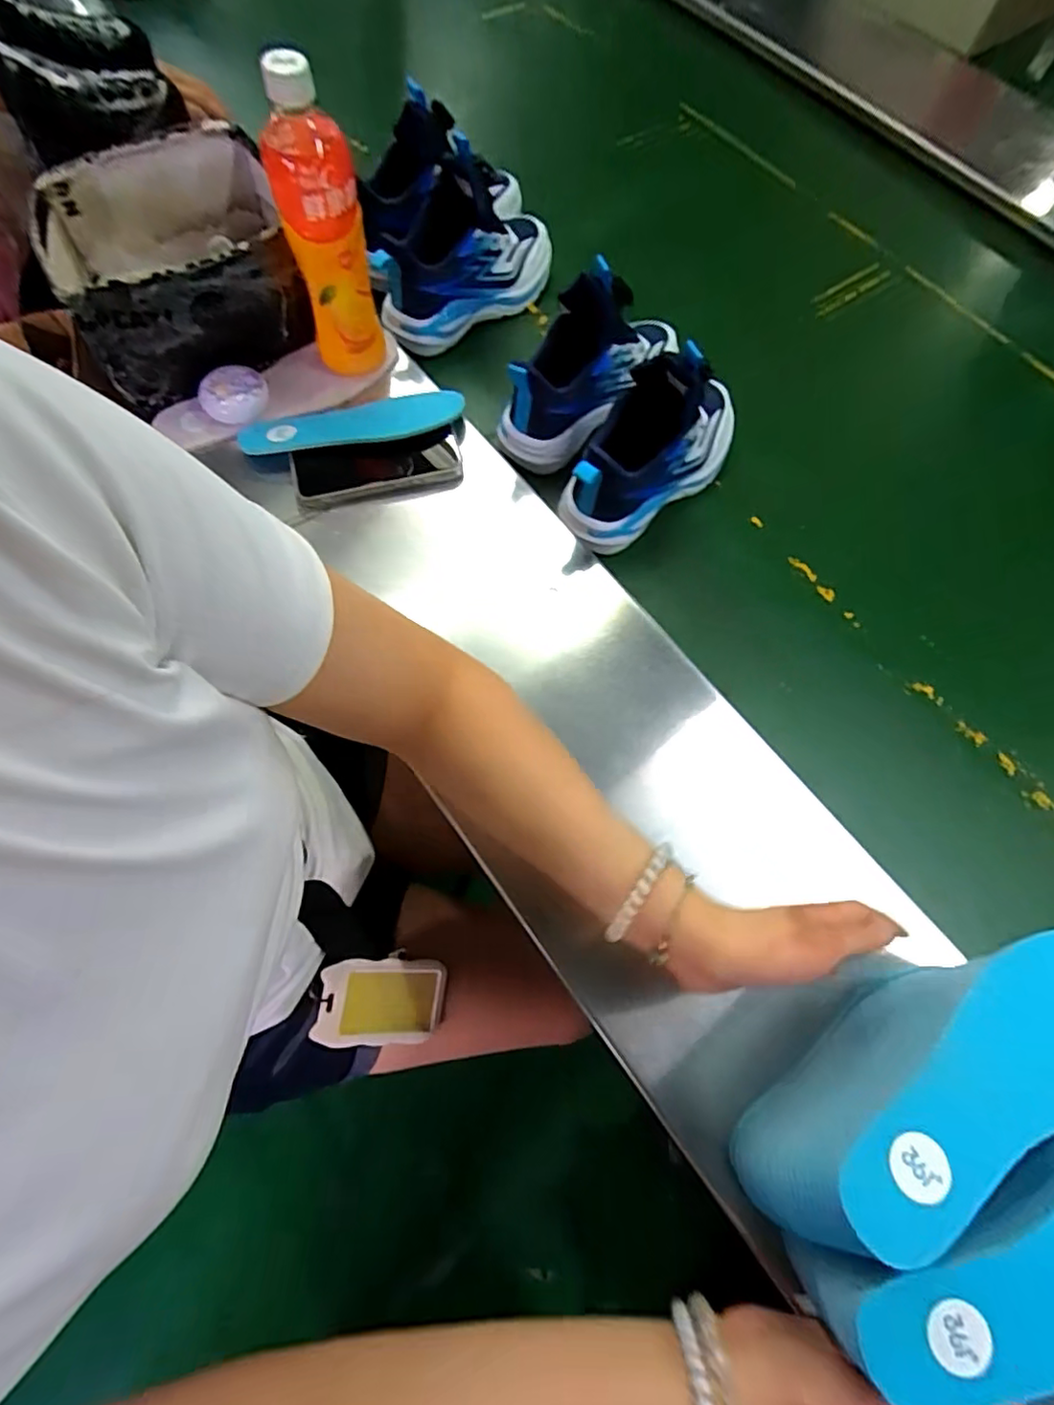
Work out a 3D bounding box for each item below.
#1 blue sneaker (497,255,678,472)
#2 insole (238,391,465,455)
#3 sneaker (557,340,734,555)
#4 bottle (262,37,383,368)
[{"bbox_3d":[0.065,-0.333,0.561,0.072,0.130,0.218,37,72,12],"label":"blue sneaker"},{"bbox_3d":[-0.161,-0.258,0.555,0.203,0.014,0.062,-14,69,-7],"label":"insole"},{"bbox_3d":[0.119,-0.237,0.536,0.206,0.151,0.076,-40,75,-16],"label":"sneaker"},{"bbox_3d":[-0.169,-0.389,0.501,0.064,0.211,0.056,-14,69,-7],"label":"bottle"}]

